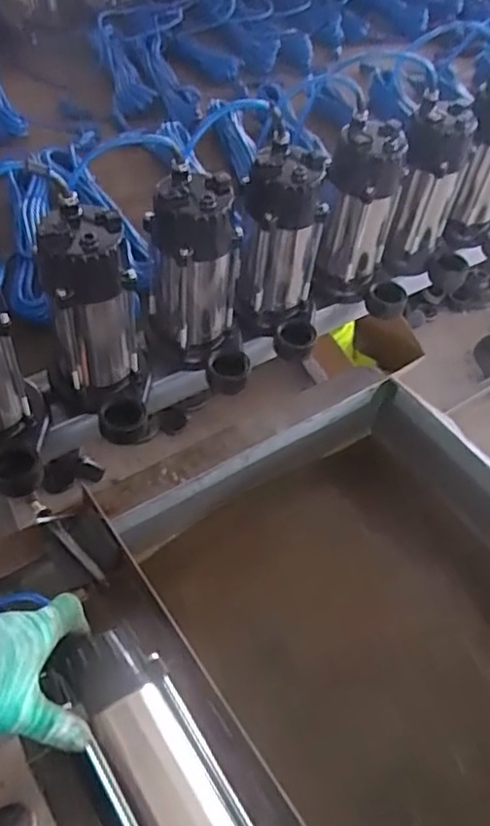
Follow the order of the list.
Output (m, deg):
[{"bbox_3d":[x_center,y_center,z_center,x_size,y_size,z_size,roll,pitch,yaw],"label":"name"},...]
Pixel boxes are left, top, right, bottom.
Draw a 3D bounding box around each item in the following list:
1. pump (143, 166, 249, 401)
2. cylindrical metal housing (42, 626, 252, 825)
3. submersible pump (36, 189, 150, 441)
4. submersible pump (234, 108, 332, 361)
[{"bbox_3d":[-0.054,-0.155,0.774,0.115,0.218,0.140,-5,50,-9],"label":"pump"},{"bbox_3d":[-0.067,0.265,0.463,0.089,0.094,0.232,-26,39,-19],"label":"cylindrical metal housing"},{"bbox_3d":[-0.162,-0.093,0.718,0.110,0.226,0.144,-13,52,-16],"label":"submersible pump"},{"bbox_3d":[0.048,-0.198,0.824,0.109,0.234,0.126,6,49,0],"label":"submersible pump"}]

